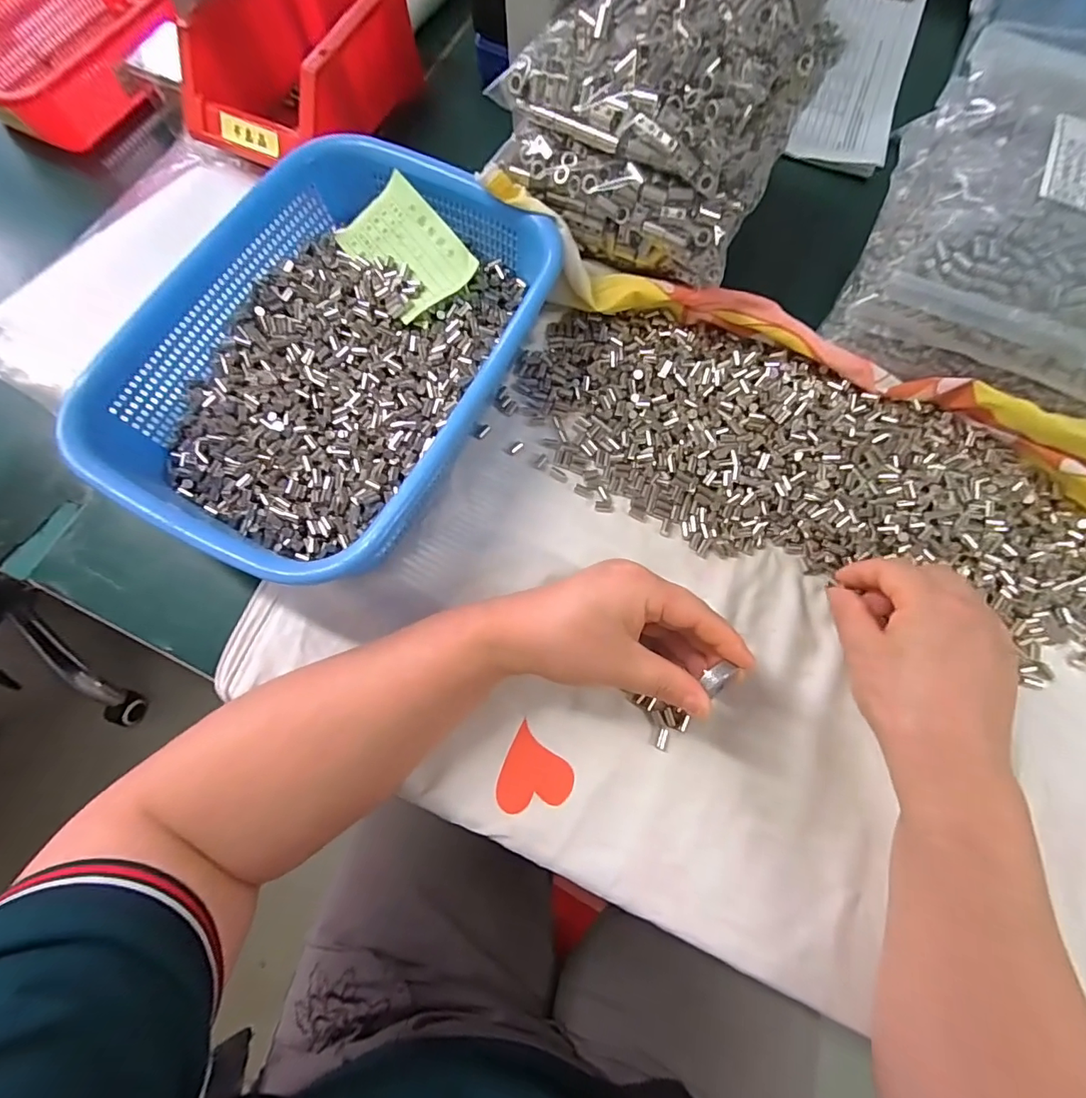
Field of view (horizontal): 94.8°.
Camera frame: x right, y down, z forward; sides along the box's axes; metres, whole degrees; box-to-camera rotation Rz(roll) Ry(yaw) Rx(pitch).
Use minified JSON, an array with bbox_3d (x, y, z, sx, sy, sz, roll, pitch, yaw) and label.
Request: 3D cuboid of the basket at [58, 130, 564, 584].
[{"bbox_3d":[-0.130,-0.122,0.325,0.203,0.075,0.274,25,75,9],"label":"basket"}]

